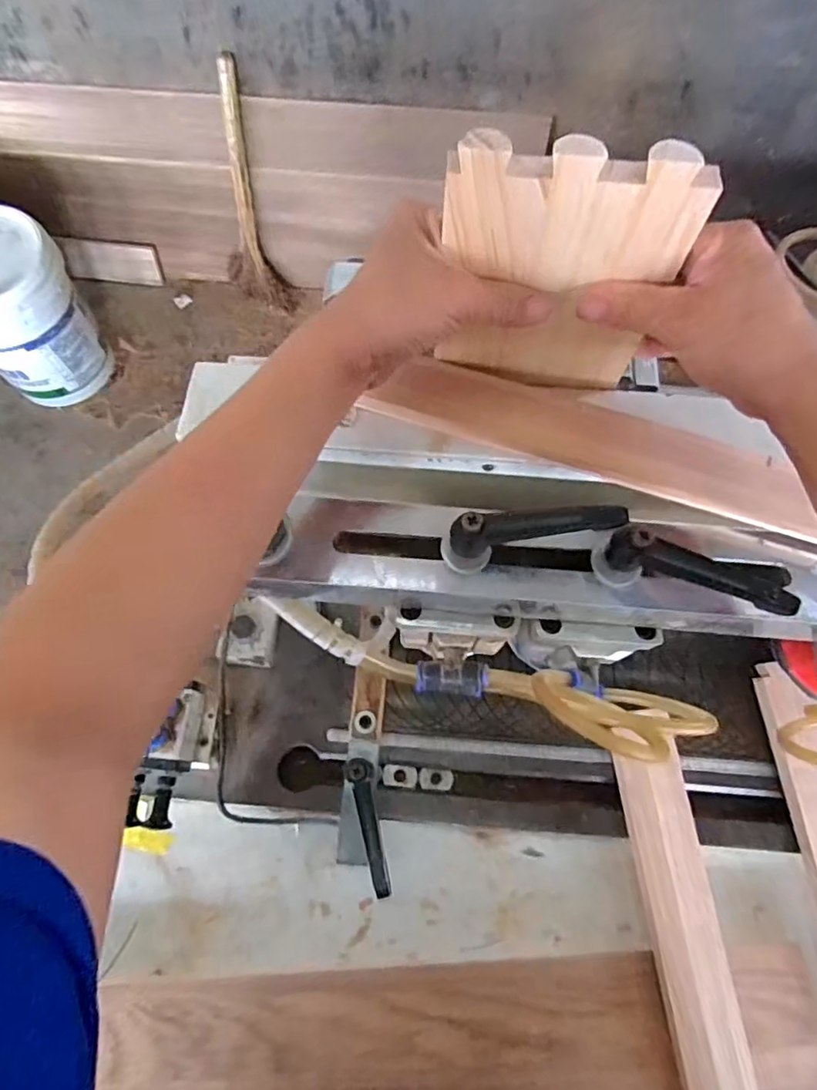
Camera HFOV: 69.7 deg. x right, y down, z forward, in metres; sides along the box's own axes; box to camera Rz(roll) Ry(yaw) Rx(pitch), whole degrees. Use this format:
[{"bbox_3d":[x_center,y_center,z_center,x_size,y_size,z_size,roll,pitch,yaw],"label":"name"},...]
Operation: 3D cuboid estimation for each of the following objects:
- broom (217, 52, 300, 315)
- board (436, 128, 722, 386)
[{"bbox_3d":[-0.421,-0.899,1.529,0.179,0.590,0.068,-7,47,-3],"label":"broom"},{"bbox_3d":[0.077,-0.140,0.312,0.117,0.142,0.016,5,70,1],"label":"board"}]

